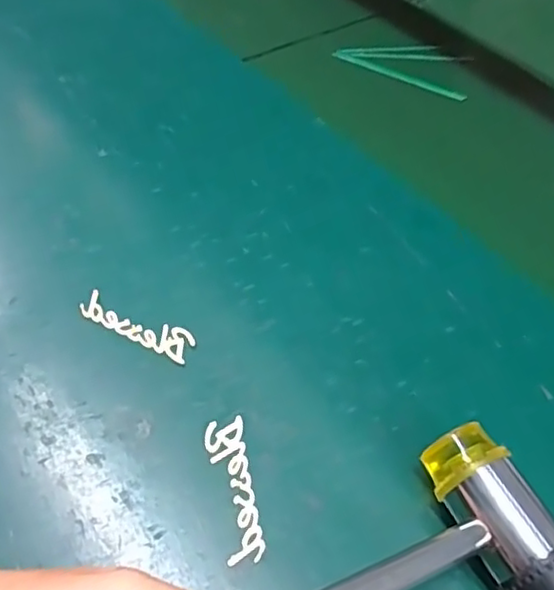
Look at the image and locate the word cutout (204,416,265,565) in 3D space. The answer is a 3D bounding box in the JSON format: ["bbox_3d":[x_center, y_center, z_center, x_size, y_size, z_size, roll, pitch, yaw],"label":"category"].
[{"bbox_3d":[-0.020,0.085,0.277,0.018,0.004,0.064,-7,52,-10],"label":"word cutout"}]

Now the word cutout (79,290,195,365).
[{"bbox_3d":[-0.074,0.016,0.327,0.063,0.004,0.017,23,53,13],"label":"word cutout"}]

